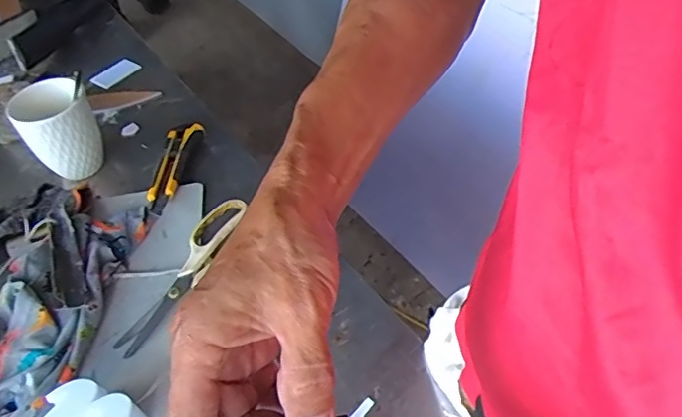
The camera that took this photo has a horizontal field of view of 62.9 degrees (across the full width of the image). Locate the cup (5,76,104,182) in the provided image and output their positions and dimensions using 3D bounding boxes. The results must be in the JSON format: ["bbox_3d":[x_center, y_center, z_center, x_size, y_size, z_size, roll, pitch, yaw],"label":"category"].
[{"bbox_3d":[-0.333,-0.090,0.669,0.081,0.112,0.089,-31,53,-22],"label":"cup"}]

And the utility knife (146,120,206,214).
[{"bbox_3d":[-0.203,-0.048,0.670,0.037,0.025,0.151,3,48,6],"label":"utility knife"}]

